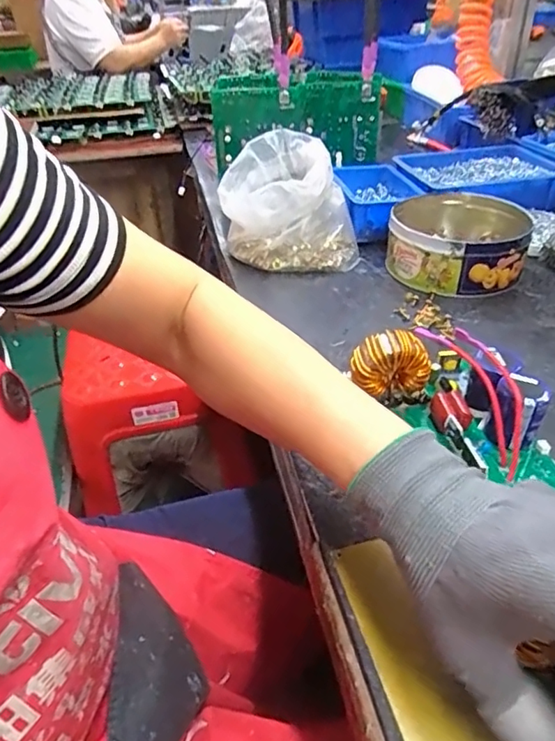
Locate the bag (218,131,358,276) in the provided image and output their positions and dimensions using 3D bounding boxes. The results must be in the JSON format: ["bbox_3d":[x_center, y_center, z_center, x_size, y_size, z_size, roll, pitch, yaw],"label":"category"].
[{"bbox_3d":[0.012,-0.202,0.664,0.154,0.115,0.152,-4,35,-2],"label":"bag"}]

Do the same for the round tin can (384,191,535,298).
[{"bbox_3d":[0.201,-0.147,0.621,0.143,0.064,0.153,-2,35,1],"label":"round tin can"}]

